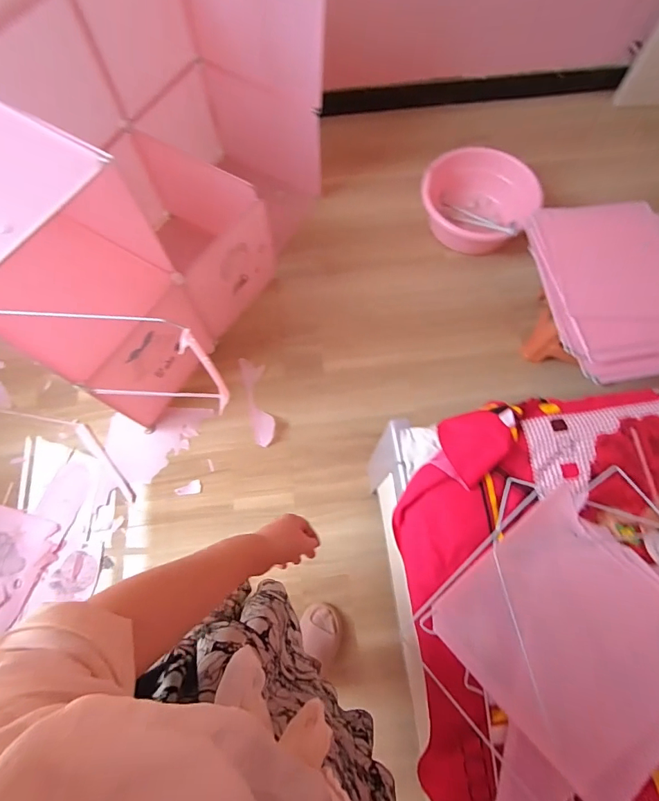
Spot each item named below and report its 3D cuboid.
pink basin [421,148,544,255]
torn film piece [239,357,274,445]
[{"bbox_3d":[0.520,-0.724,1.514,0.392,0.163,0.320,38,76,14],"label":"pink basin"},{"bbox_3d":[-0.226,0.000,1.328,0.071,0.014,0.293,-13,71,-2],"label":"torn film piece"}]

